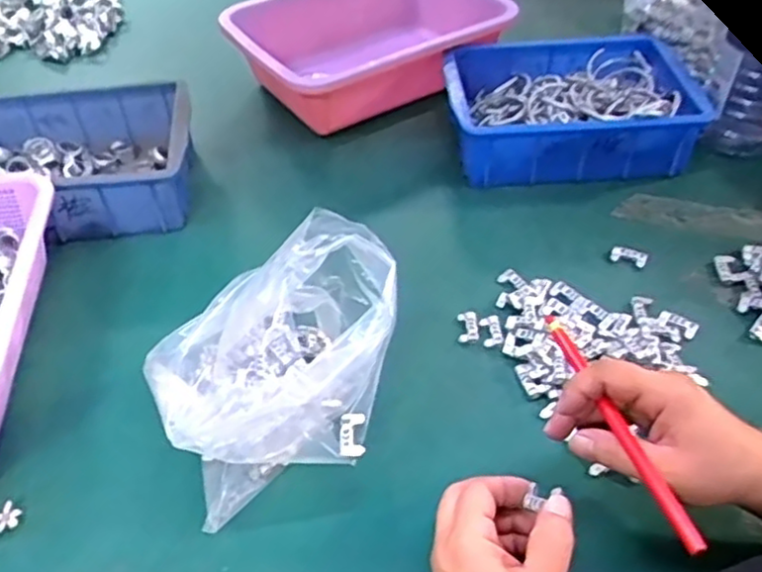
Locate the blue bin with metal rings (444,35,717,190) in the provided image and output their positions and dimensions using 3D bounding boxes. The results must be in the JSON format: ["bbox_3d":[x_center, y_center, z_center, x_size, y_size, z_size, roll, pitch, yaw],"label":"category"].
[{"bbox_3d":[0.203,-0.197,0.761,0.259,0.068,0.185,-3,45,-2],"label":"blue bin with metal rings"}]

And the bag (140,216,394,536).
[{"bbox_3d":[-0.078,0.053,0.481,0.156,0.121,0.179,8,45,9],"label":"bag"}]

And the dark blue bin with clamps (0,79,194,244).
[{"bbox_3d":[-0.312,-0.124,0.699,0.244,0.063,0.174,-4,45,-3],"label":"dark blue bin with clamps"}]

